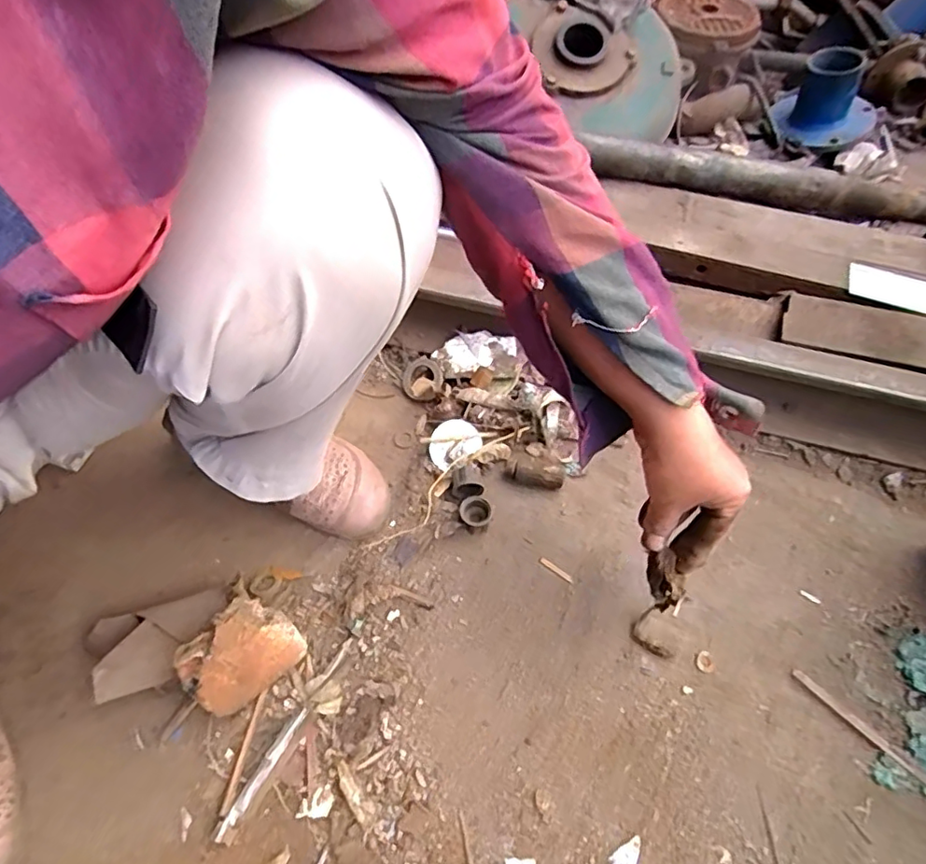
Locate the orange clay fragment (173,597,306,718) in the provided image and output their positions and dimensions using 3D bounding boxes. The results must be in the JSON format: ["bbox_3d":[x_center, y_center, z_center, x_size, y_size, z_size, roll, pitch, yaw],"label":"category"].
[{"bbox_3d":[-0.174,0.179,0.454,0.058,0.067,0.080,37,64,20],"label":"orange clay fragment"}]

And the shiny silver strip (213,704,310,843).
[{"bbox_3d":[-0.153,0.258,0.434,0.012,0.011,0.100,27,61,14],"label":"shiny silver strip"}]

